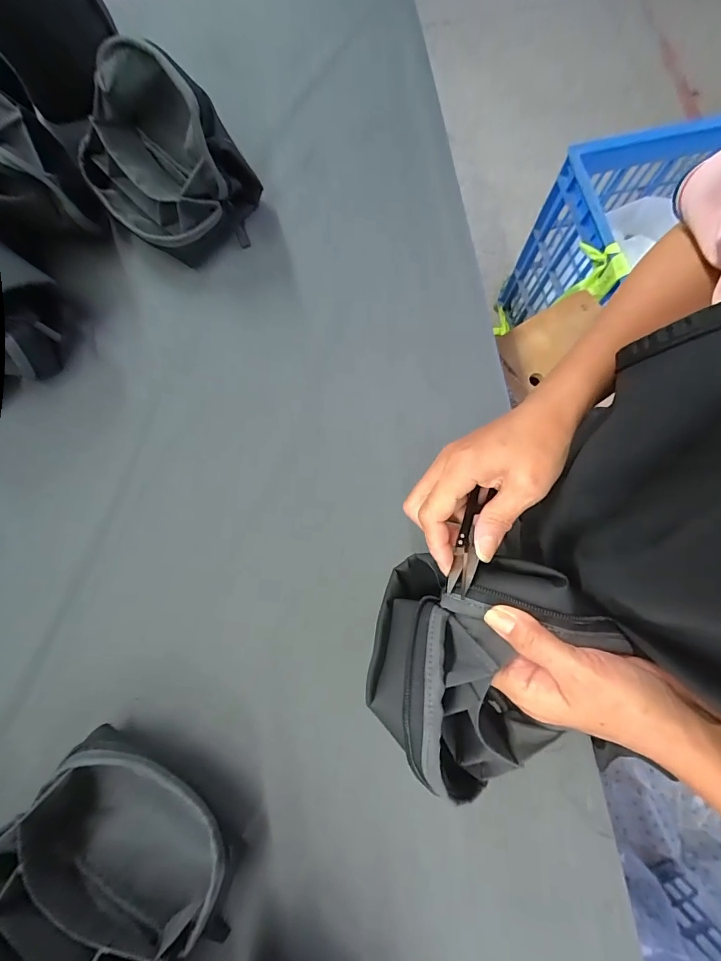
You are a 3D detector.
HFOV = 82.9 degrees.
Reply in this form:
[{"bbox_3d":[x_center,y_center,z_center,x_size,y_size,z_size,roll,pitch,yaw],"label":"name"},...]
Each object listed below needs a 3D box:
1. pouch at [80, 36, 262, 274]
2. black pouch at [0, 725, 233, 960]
[{"bbox_3d":[-0.212,-0.343,0.428,0.145,0.121,0.171,-41,81,-8],"label":"pouch"},{"bbox_3d":[-0.181,0.281,0.298,0.166,0.108,0.125,32,80,6],"label":"black pouch"}]

